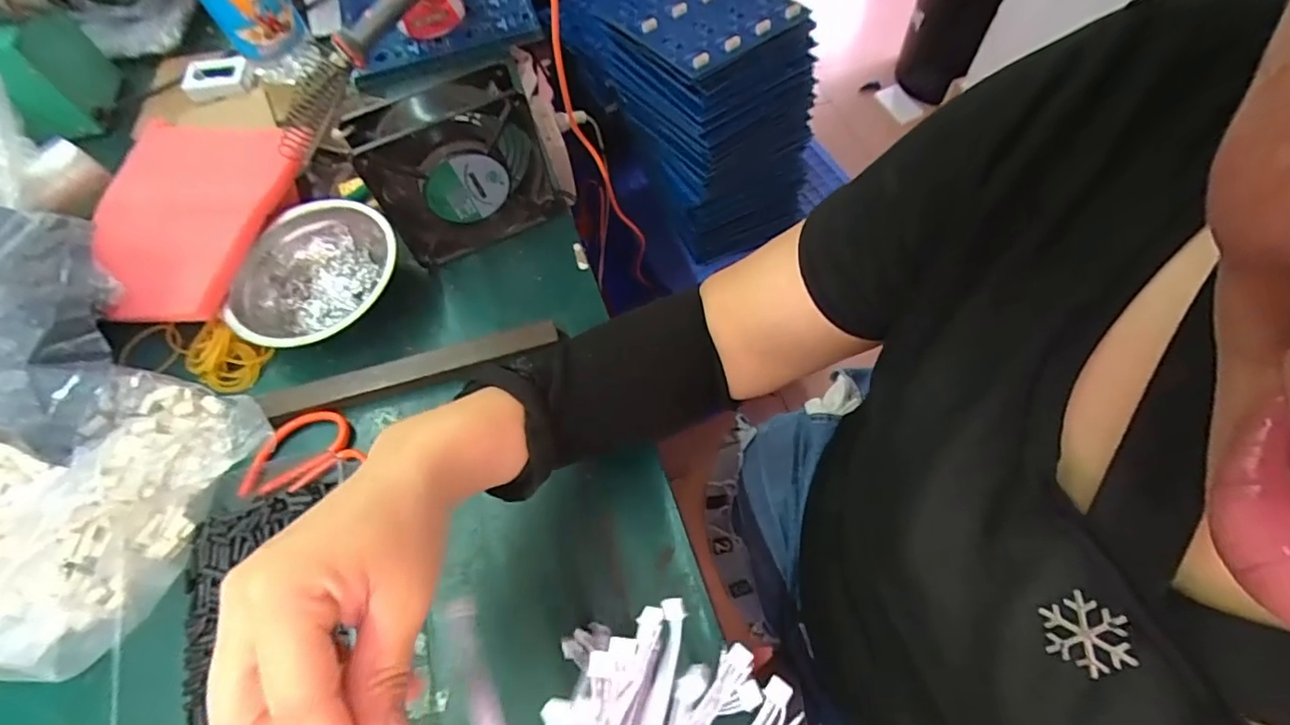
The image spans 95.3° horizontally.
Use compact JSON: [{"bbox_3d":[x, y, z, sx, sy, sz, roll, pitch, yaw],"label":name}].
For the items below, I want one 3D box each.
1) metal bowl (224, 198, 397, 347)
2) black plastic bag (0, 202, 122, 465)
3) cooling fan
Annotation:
[{"bbox_3d":[-0.254,-0.065,0.449,0.103,0.038,0.124,25,66,15],"label":"metal bowl"},{"bbox_3d":[-0.455,-0.035,0.408,0.194,0.091,0.133,18,65,12],"label":"black plastic bag"},{"bbox_3d":[-0.136,-0.147,0.440,0.125,0.120,0.056,-24,64,-10],"label":"cooling fan"}]

